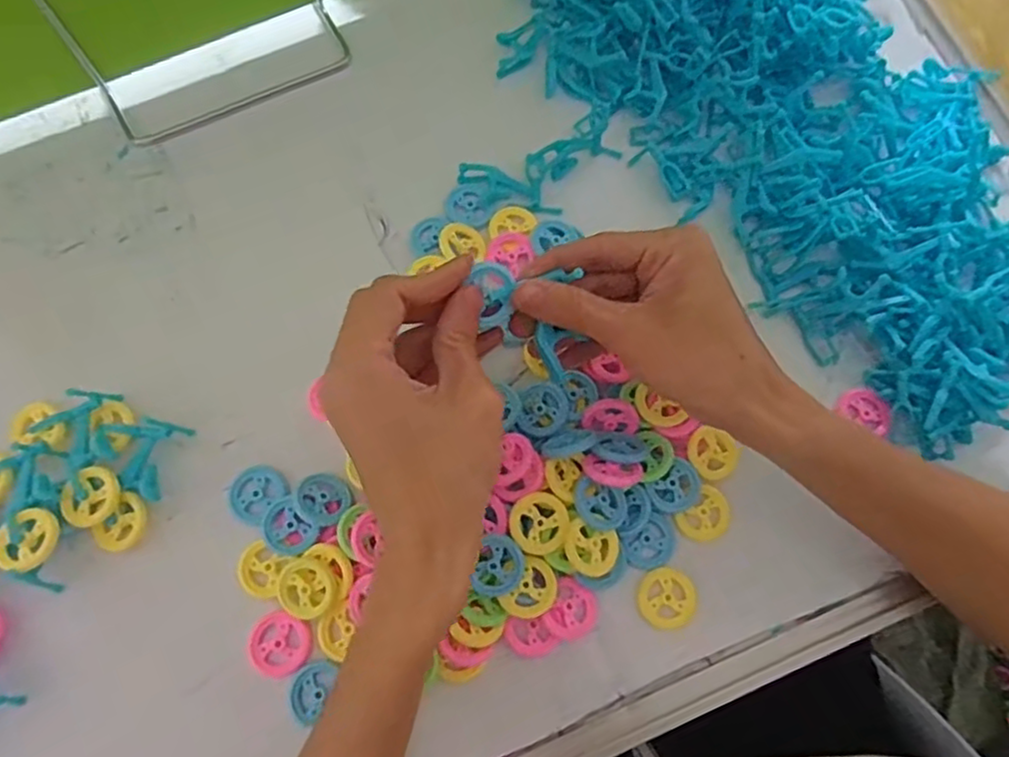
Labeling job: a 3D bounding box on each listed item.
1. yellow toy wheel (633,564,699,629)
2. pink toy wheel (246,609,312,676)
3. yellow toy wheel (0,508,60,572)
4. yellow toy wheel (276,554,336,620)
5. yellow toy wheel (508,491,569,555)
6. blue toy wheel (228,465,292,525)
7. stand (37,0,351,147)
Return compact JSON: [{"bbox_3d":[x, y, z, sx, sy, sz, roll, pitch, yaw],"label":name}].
[{"bbox_3d":[0.083,0.113,0.331,0.031,0.004,0.030,1,73,-2],"label":"yellow toy wheel"},{"bbox_3d":[-0.110,0.129,0.316,0.030,0.008,0.029,-26,76,-10],"label":"pink toy wheel"},{"bbox_3d":[-0.226,0.077,0.308,0.027,0.009,0.026,1,73,-2],"label":"yellow toy wheel"},{"bbox_3d":[-0.098,0.103,0.320,0.028,0.010,0.030,1,73,-2],"label":"yellow toy wheel"},{"bbox_3d":[0.018,0.071,0.318,0.029,0.004,0.029,1,73,-2],"label":"yellow toy wheel"},{"bbox_3d":[-0.128,0.059,0.333,0.029,0.005,0.028,1,73,-2],"label":"blue toy wheel"},{"bbox_3d":[-0.171,-0.206,0.373,0.162,0.085,0.049,-27,76,-9],"label":"stand"}]

